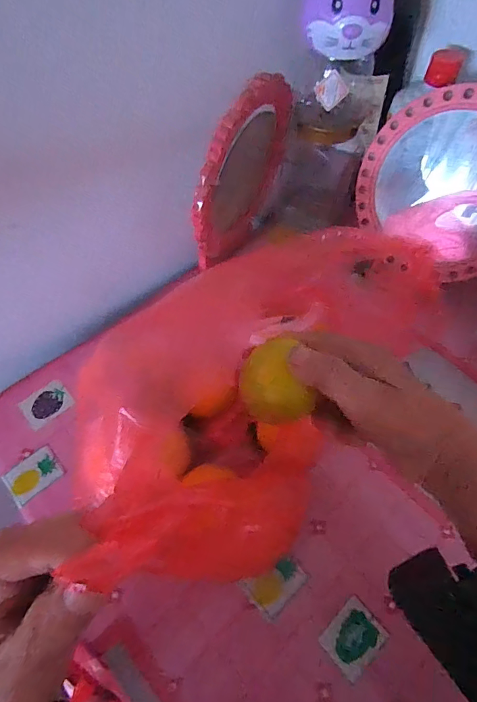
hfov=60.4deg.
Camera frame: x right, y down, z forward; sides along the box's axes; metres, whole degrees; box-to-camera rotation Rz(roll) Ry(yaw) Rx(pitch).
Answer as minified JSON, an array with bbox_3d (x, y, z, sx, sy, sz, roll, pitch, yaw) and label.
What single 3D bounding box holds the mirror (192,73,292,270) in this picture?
[{"bbox_3d":[0.002,-0.181,0.425,0.025,0.173,0.165,25,62,16],"label":"mirror"}]

